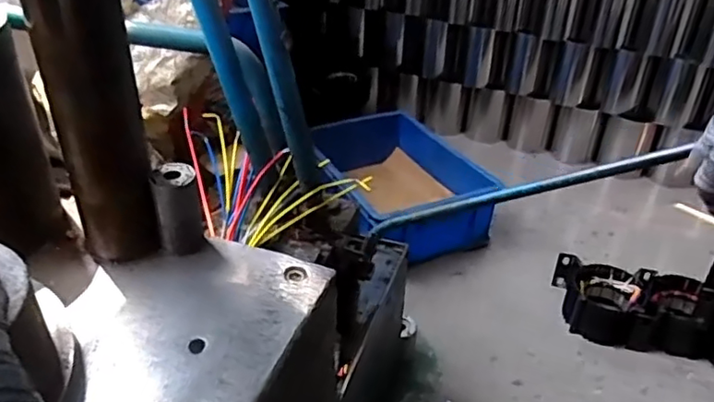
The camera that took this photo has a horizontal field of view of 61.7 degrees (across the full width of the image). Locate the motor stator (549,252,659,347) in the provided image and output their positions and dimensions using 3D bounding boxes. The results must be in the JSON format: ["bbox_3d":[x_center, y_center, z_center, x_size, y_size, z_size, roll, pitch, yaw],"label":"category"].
[{"bbox_3d":[0.441,0.182,1.083,0.162,0.080,0.162,12,35,15],"label":"motor stator"}]

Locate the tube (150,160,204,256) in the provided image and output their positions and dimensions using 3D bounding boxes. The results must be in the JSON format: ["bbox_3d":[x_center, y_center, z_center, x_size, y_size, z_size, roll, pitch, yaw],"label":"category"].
[{"bbox_3d":[-0.151,0.008,0.508,0.035,0.071,0.032,-10,35,-17],"label":"tube"}]

